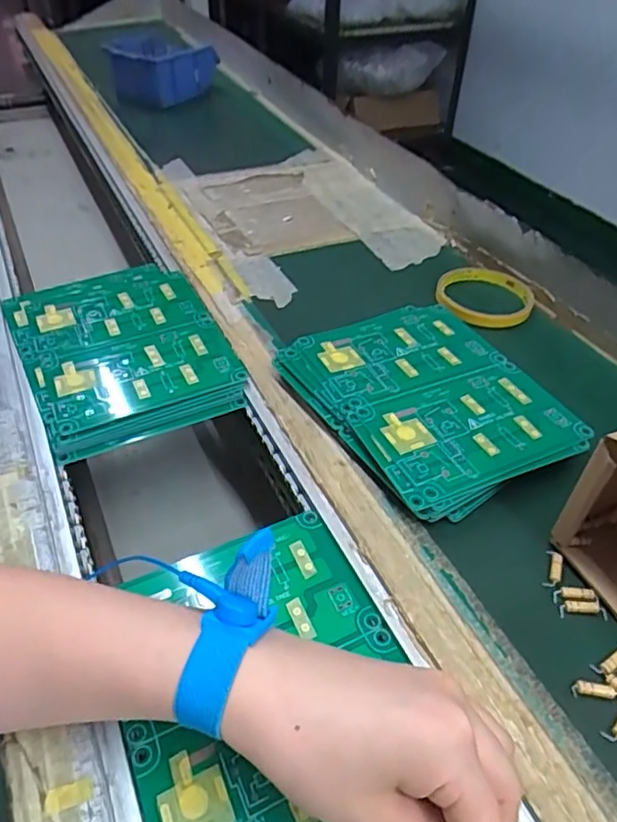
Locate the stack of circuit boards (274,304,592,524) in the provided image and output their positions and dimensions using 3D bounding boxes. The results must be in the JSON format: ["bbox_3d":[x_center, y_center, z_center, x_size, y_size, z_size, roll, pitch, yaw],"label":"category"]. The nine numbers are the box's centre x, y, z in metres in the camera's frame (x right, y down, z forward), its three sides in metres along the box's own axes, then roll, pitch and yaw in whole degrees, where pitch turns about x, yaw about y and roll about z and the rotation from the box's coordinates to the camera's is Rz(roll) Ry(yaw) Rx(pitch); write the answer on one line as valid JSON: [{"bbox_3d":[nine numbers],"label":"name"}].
[{"bbox_3d":[0.083,-0.009,0.411,0.147,0.025,0.170,-21,48,-20],"label":"stack of circuit boards"}]

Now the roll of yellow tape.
[{"bbox_3d":[0.156,-0.101,0.526,0.081,0.013,0.085,0,45,0],"label":"roll of yellow tape"}]

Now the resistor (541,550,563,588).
[{"bbox_3d":[0.135,0.087,0.327,0.008,0.004,0.024,17,47,16],"label":"resistor"}]

